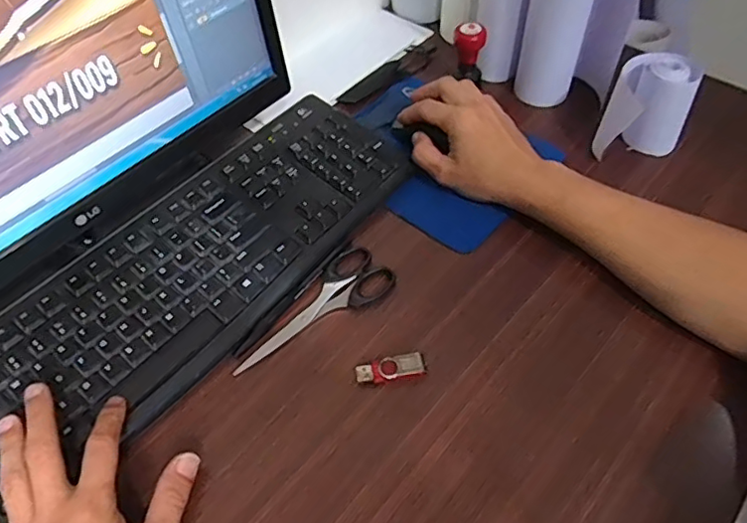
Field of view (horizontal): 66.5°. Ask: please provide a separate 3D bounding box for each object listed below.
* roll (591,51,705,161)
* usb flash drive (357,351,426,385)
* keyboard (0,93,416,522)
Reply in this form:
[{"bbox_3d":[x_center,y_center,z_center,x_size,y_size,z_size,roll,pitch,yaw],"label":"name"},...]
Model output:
[{"bbox_3d":[0.264,-0.144,0.549,0.072,0.092,0.072,-1,52,1],"label":"roll"},{"bbox_3d":[0.013,0.082,0.436,0.053,0.007,0.018,-6,56,-8],"label":"usb flash drive"},{"bbox_3d":[-0.150,0.001,0.491,0.157,0.016,0.433,38,63,21],"label":"keyboard"}]

